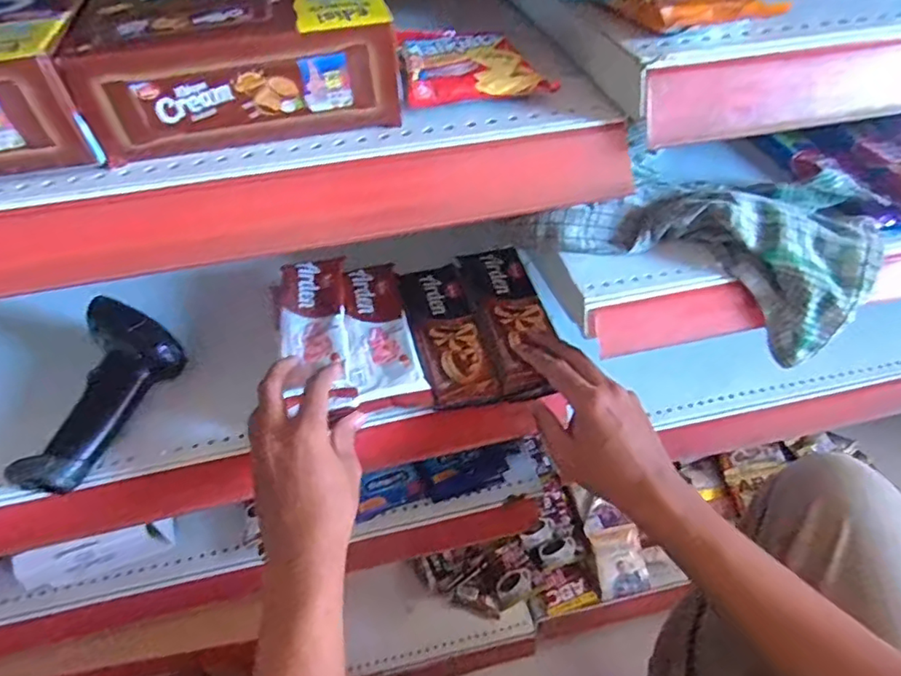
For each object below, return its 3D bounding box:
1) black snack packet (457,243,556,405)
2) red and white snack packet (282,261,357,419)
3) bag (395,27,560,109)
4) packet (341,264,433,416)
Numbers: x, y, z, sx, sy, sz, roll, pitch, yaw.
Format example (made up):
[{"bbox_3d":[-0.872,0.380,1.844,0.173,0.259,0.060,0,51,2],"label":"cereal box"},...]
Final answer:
[{"bbox_3d":[0.053,-0.020,0.526,0.064,0.030,0.169,-7,51,-4],"label":"black snack packet"},{"bbox_3d":[-0.119,-0.011,0.492,0.058,0.020,0.183,-10,46,-7],"label":"red and white snack packet"},{"bbox_3d":[0.011,-0.167,0.341,0.083,0.013,0.076,-8,48,-6],"label":"bag"},{"bbox_3d":[-0.064,-0.012,0.518,0.061,0.019,0.176,-9,48,-6],"label":"packet"}]

